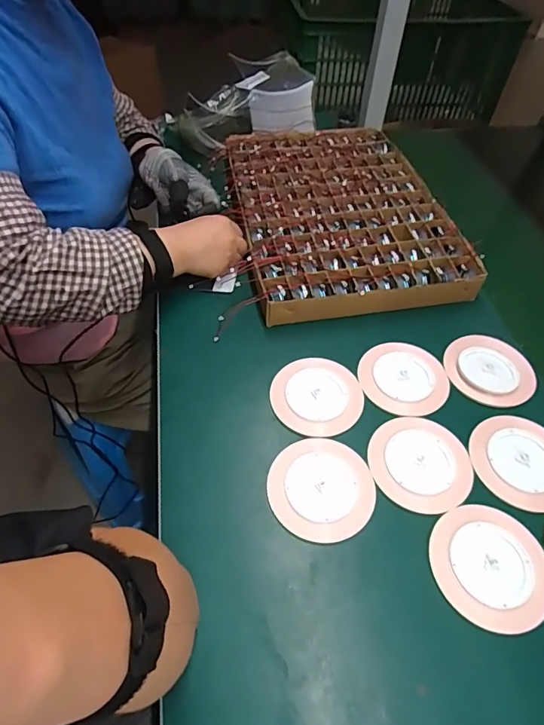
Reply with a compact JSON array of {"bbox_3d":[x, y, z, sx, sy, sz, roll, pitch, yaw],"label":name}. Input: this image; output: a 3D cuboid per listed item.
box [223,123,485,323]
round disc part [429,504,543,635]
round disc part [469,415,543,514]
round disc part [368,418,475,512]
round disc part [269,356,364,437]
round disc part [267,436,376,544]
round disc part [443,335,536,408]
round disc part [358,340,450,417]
[{"bbox_3d":[0.094,-0.234,0.673,0.303,0.050,0.416,-7,52,-7],"label":"box"},{"bbox_3d":[0.189,0.174,0.379,0.097,0.004,0.098,1,51,-1],"label":"round disc part"},{"bbox_3d":[0.250,0.097,0.440,0.094,0.006,0.098,1,51,-1],"label":"round disc part"},{"bbox_3d":[0.148,0.097,0.437,0.097,0.006,0.098,1,51,-1],"label":"round disc part"},{"bbox_3d":[0.050,0.035,0.485,0.095,0.006,0.100,1,51,-1],"label":"round disc part"},{"bbox_3d":[0.047,0.118,0.420,0.097,0.008,0.099,1,51,-1],"label":"round disc part"},{"bbox_3d":[0.249,0.007,0.508,0.089,0.015,0.098,-11,52,-10],"label":"round disc part"},{"bbox_3d":[0.150,0.016,0.502,0.096,0.006,0.098,1,51,-1],"label":"round disc part"}]

